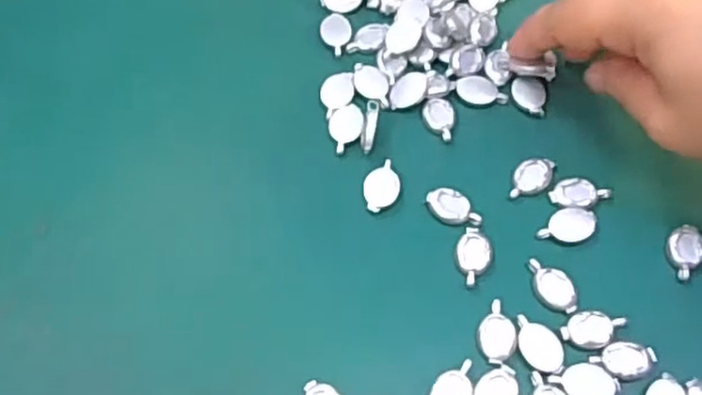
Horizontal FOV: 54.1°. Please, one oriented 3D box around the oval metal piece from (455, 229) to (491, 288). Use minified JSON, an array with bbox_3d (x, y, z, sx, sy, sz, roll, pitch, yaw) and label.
[{"bbox_3d":[0.047,0.022,0.263,0.014,0.004,0.024,3,63,1],"label":"oval metal piece"}]

